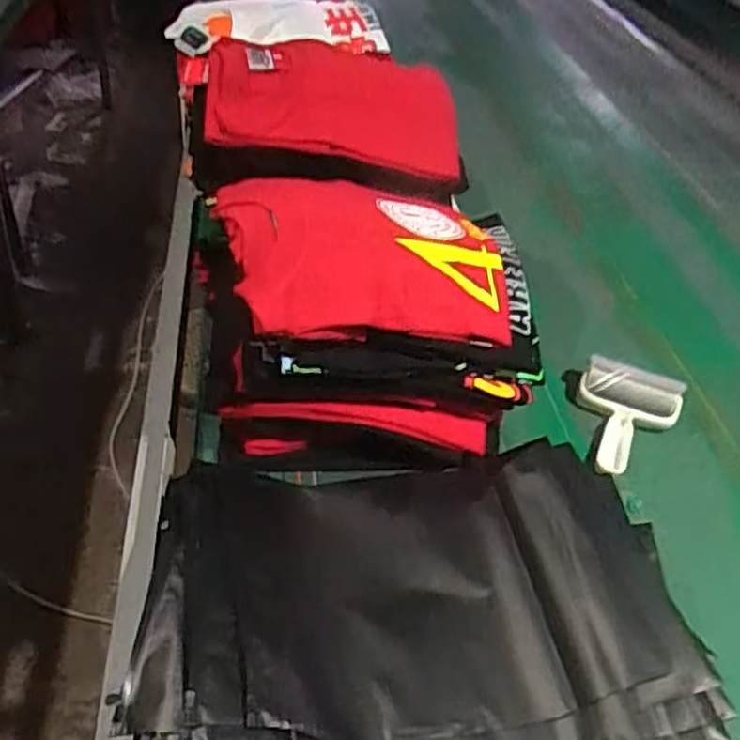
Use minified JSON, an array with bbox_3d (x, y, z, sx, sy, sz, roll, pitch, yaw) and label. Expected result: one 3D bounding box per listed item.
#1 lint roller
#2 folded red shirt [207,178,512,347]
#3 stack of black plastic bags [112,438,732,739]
[{"bbox_3d":[0.287,0.059,0.858,0.118,0.055,0.153,20,41,18],"label":"lint roller"},{"bbox_3d":[-0.005,-0.117,0.743,0.269,0.074,0.213,-7,41,-15],"label":"folded red shirt"},{"bbox_3d":[0.038,0.205,0.629,0.444,0.082,0.344,0,39,-6],"label":"stack of black plastic bags"}]

